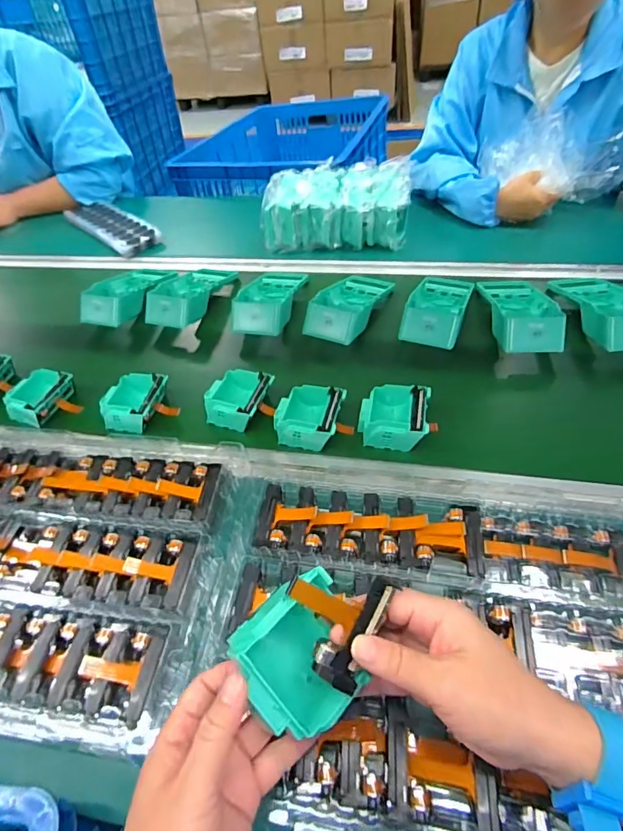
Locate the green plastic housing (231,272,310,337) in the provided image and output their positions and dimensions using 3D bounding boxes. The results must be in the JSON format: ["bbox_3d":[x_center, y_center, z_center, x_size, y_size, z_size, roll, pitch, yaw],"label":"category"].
[{"bbox_3d":[-0.067,-0.195,0.721,0.087,0.043,0.184,10,42,9],"label":"green plastic housing"}]

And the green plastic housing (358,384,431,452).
[{"bbox_3d":[0.098,0.002,0.525,0.081,0.035,0.080,7,51,12],"label":"green plastic housing"}]

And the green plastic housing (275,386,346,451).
[{"bbox_3d":[-0.003,0.001,0.533,0.076,0.035,0.076,7,51,13],"label":"green plastic housing"}]

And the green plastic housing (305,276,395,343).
[{"bbox_3d":[0.059,-0.173,0.699,0.100,0.047,0.187,12,39,17],"label":"green plastic housing"}]

